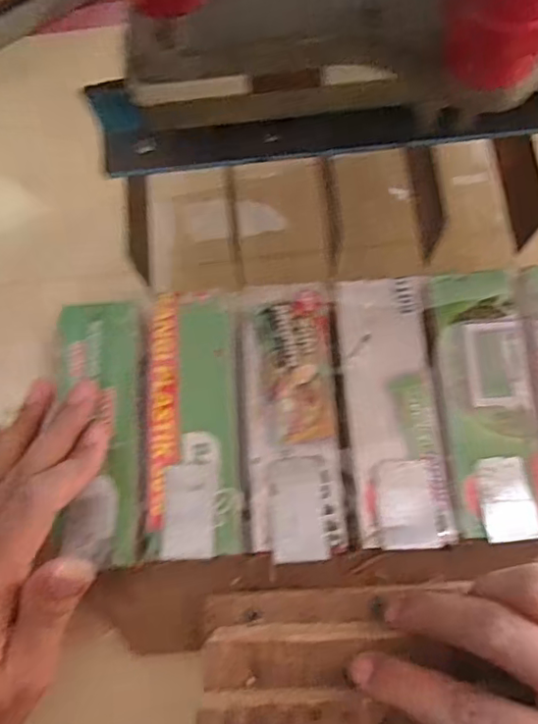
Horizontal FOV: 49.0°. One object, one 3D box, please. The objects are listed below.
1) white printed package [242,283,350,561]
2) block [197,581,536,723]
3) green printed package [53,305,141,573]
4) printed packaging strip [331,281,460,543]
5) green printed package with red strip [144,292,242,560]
[{"bbox_3d":[0.012,0.029,0.298,0.047,0.006,0.134,-3,73,1],"label":"white printed package"},{"bbox_3d":[0.037,0.144,0.258,0.132,0.041,0.081,-4,73,1],"label":"block"},{"bbox_3d":[-0.086,0.033,0.301,0.042,0.011,0.135,-7,72,0],"label":"green printed package"},{"bbox_3d":[0.062,0.021,0.298,0.045,0.004,0.137,-4,73,1],"label":"printed packaging strip"},{"bbox_3d":[-0.040,0.028,0.301,0.046,0.006,0.135,-4,73,1],"label":"green printed package with red strip"}]

